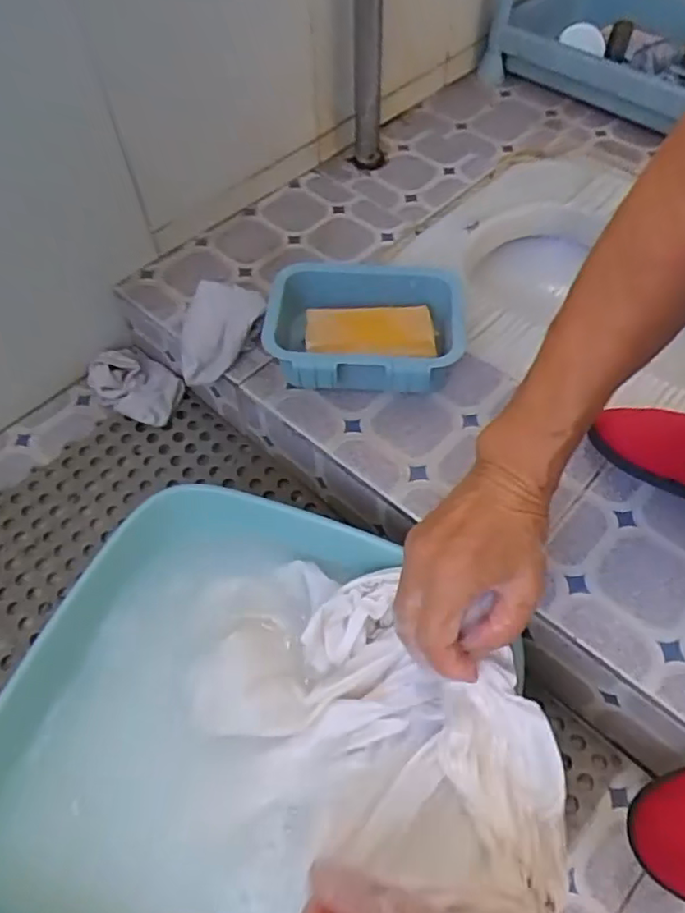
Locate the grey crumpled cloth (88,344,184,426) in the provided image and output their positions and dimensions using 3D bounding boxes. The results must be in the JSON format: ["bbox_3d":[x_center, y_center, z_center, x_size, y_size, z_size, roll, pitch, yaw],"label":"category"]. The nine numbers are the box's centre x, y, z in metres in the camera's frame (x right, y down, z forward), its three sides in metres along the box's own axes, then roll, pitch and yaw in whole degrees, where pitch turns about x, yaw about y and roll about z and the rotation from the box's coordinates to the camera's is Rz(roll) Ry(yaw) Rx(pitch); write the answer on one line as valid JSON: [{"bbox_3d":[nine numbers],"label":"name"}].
[{"bbox_3d":[-0.216,-0.077,0.657,0.105,0.034,0.072,34,64,21],"label":"grey crumpled cloth"}]

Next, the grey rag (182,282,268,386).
[{"bbox_3d":[-0.112,-0.116,0.577,0.071,0.047,0.080,5,57,5],"label":"grey rag"}]

